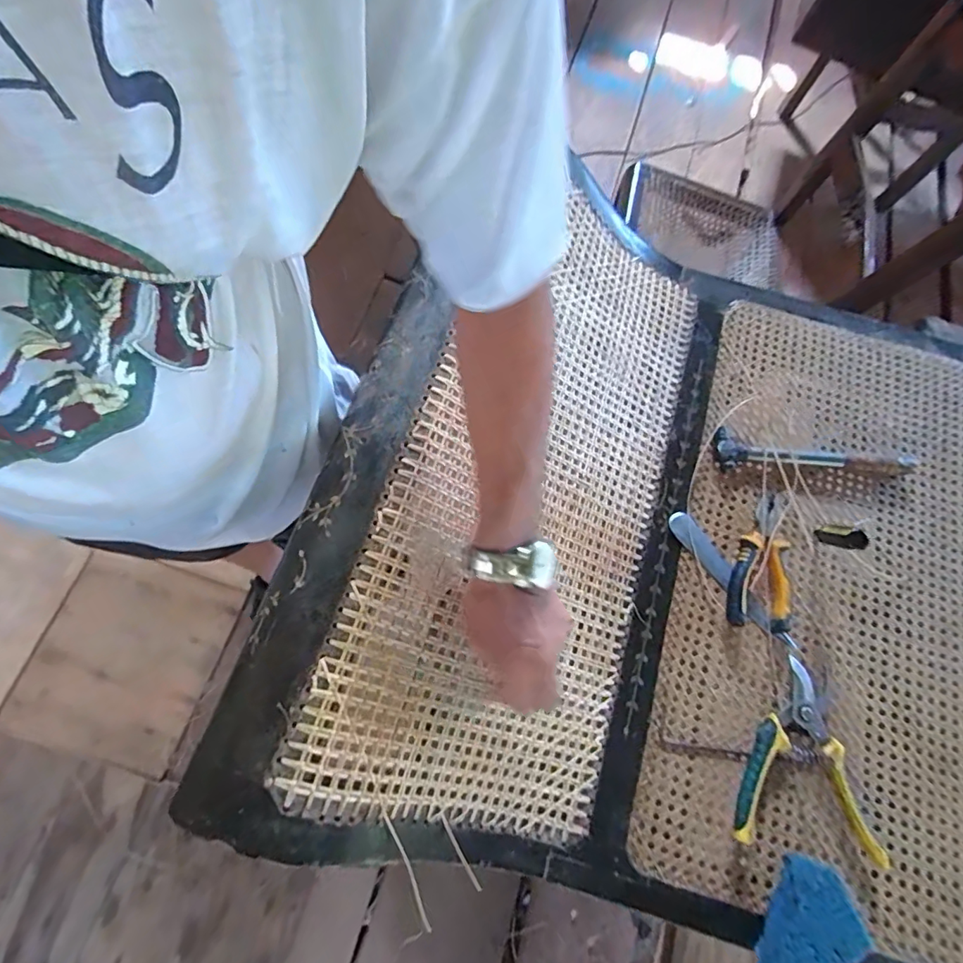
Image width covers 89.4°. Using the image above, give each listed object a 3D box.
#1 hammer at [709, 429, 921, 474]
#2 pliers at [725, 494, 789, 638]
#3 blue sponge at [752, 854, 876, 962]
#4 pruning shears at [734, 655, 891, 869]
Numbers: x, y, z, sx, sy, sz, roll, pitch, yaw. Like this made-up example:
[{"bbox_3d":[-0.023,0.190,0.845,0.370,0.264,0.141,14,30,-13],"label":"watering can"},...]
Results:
[{"bbox_3d":[0.407,-0.034,0.596,0.242,0.020,0.055,2,73,0],"label":"hammer"},{"bbox_3d":[0.315,0.086,0.552,0.061,0.020,0.157,13,73,3],"label":"pliers"},{"bbox_3d":[0.275,0.391,0.435,0.102,0.056,0.074,-21,74,-8],"label":"blue sponge"},{"bbox_3d":[0.323,0.272,0.490,0.137,0.025,0.169,7,73,1],"label":"pruning shears"}]

